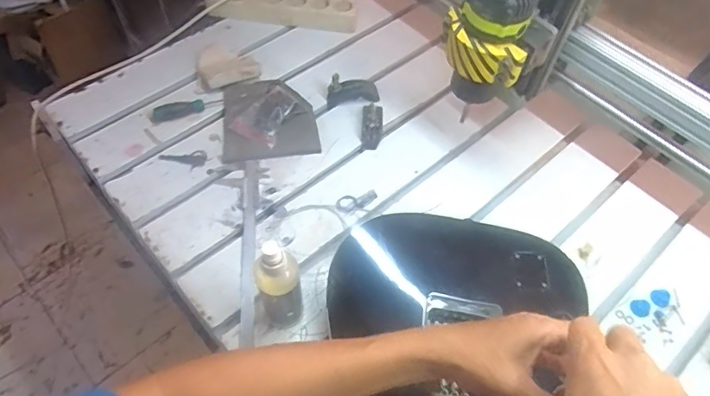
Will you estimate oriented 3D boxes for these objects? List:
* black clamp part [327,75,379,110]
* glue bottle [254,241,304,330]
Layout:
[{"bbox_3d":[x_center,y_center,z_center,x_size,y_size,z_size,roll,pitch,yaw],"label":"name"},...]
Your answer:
[{"bbox_3d":[-0.002,-0.189,0.854,0.089,0.046,0.054,-2,57,-3],"label":"black clamp part"},{"bbox_3d":[-0.091,0.100,0.580,0.059,0.173,0.047,-9,57,-7],"label":"glue bottle"}]

